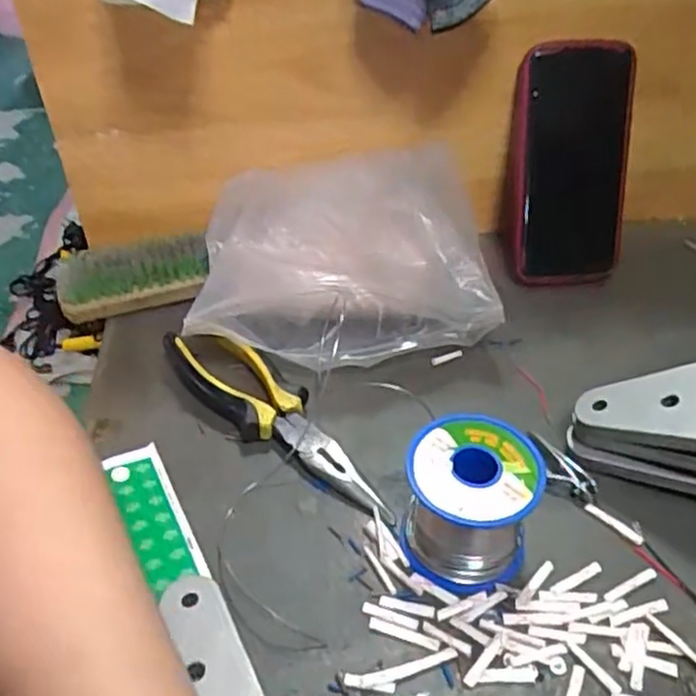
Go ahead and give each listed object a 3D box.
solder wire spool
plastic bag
[{"bbox_3d":[0.061,0.079,0.355,0.063,0.062,0.061,-1,43,1],"label":"solder wire spool"},{"bbox_3d":[-0.004,-0.062,0.494,0.200,0.084,0.145,-3,43,-1],"label":"plastic bag"}]

